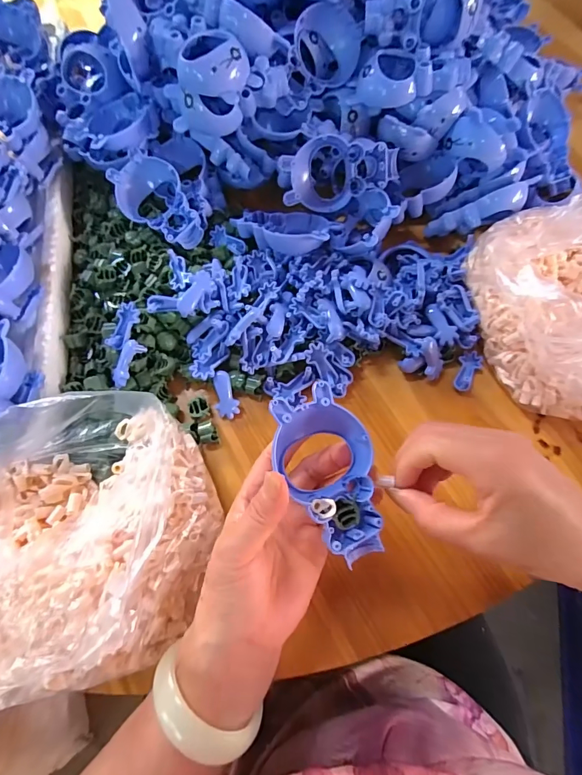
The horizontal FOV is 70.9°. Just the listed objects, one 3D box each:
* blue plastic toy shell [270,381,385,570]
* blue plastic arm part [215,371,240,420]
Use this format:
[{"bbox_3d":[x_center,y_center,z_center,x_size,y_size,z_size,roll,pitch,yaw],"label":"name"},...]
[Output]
[{"bbox_3d":[0.024,0.051,0.244,0.054,0.025,0.101,-22,87,-7],"label":"blue plastic toy shell"},{"bbox_3d":[-0.055,0.006,0.344,0.017,0.005,0.039,-12,96,-3],"label":"blue plastic arm part"}]

